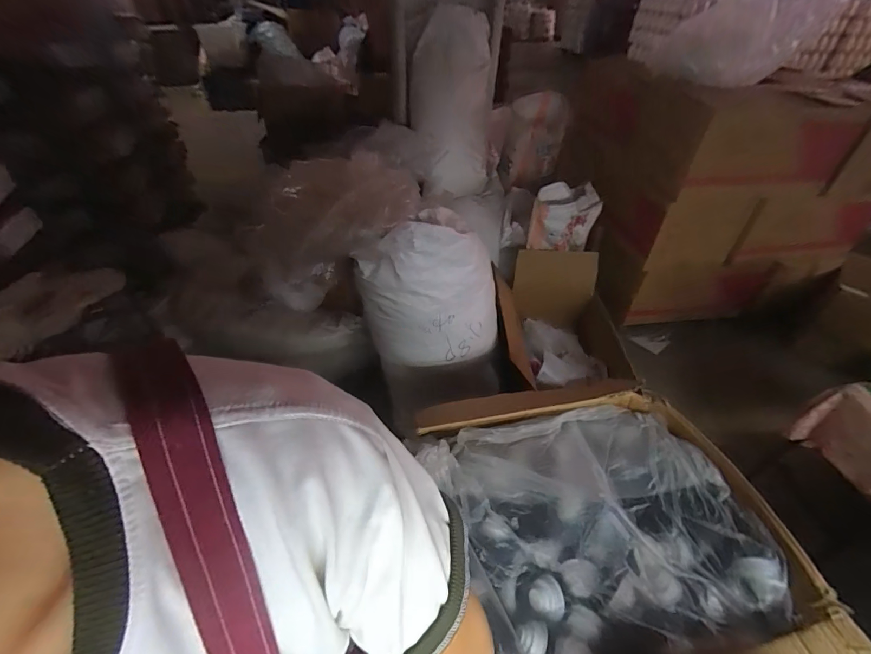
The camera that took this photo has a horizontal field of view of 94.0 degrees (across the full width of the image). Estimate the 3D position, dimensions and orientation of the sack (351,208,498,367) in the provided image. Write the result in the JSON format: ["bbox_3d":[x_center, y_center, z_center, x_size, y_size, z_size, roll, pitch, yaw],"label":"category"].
[{"bbox_3d":[-0.005,-0.098,1.251,0.410,0.458,0.224,-18,45,-20],"label":"sack"}]

